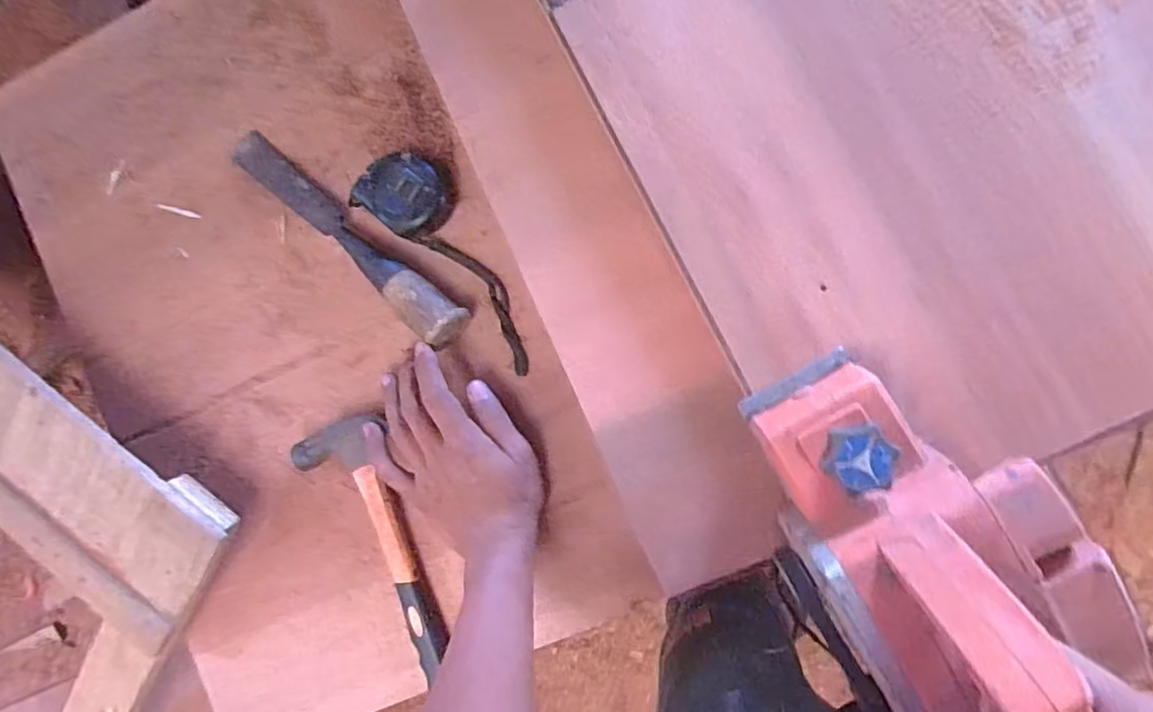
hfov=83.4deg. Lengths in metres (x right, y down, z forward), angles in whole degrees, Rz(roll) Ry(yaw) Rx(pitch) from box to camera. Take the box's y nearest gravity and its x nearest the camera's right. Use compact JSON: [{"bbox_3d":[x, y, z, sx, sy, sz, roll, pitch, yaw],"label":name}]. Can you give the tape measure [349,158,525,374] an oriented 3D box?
[{"bbox_3d":[-0.090,-0.078,0.492,0.189,0.030,0.062,45,95,5],"label":"tape measure"}]

